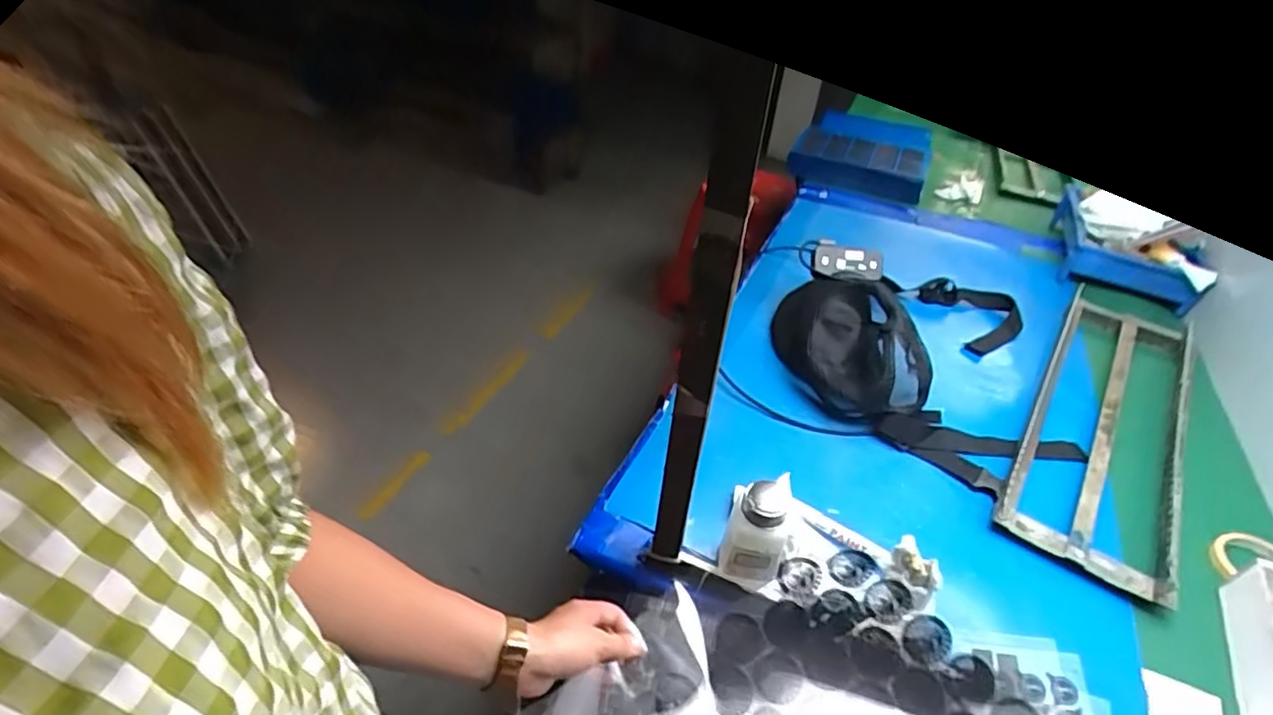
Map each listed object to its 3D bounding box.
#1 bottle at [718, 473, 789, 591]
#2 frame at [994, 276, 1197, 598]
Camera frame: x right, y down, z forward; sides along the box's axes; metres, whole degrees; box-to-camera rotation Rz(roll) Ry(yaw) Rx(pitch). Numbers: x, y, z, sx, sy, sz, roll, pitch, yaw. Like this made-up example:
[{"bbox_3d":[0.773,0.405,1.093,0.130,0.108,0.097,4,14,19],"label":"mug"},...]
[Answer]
[{"bbox_3d":[0.111,0.168,0.593,0.057,0.119,0.046,10,38,7],"label":"bottle"},{"bbox_3d":[0.650,0.067,0.859,0.177,0.053,0.612,27,43,26],"label":"frame"}]

